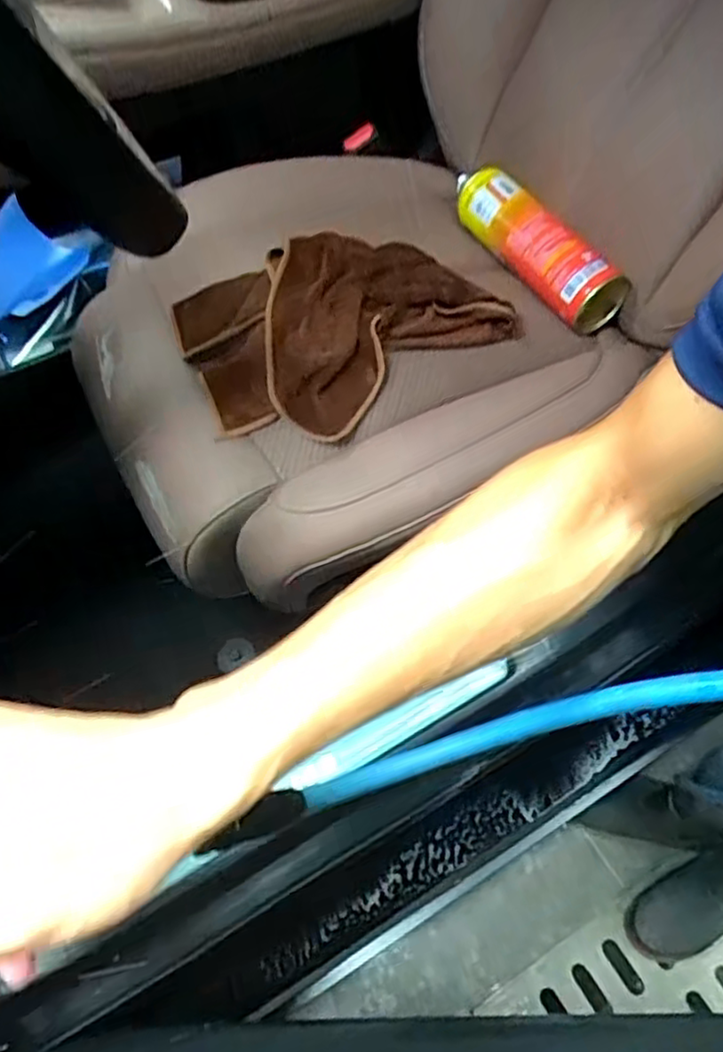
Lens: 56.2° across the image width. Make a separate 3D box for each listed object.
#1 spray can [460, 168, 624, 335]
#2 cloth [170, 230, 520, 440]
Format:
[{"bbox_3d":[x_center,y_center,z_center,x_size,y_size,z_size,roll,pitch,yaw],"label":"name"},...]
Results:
[{"bbox_3d":[0.181,-0.308,0.743,0.066,0.069,0.233,-32,63,-16],"label":"spray can"},{"bbox_3d":[-0.023,-0.197,0.644,0.308,0.041,0.209,-35,70,-24],"label":"cloth"}]

